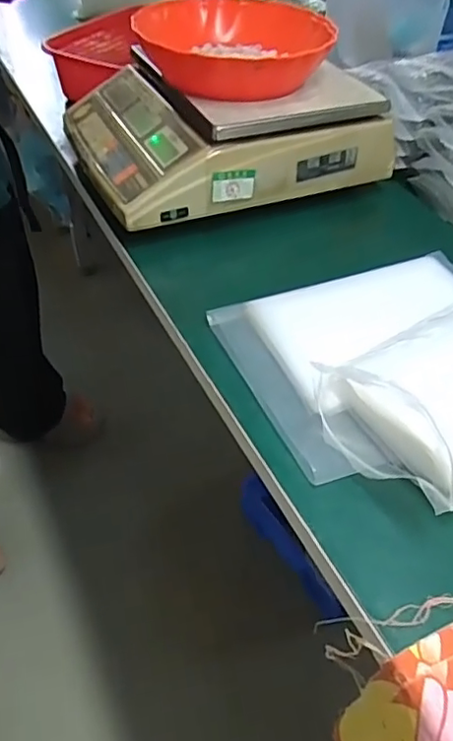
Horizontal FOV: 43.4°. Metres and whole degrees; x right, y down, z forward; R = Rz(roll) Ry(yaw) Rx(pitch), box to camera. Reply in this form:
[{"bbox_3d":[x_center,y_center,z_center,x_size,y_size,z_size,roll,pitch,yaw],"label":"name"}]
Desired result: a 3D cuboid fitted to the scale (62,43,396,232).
[{"bbox_3d":[-0.006,-0.295,0.674,0.327,0.093,0.258,-18,48,-19],"label":"scale"}]

